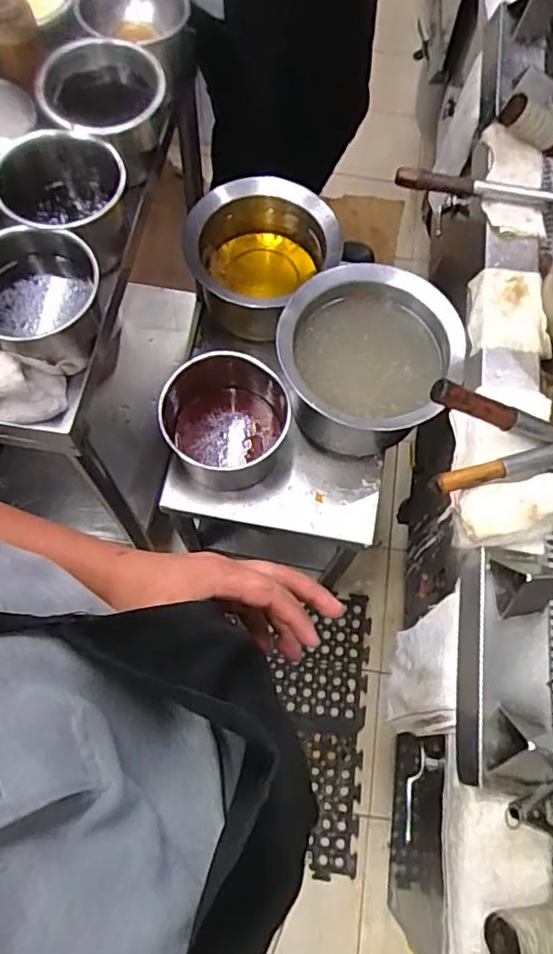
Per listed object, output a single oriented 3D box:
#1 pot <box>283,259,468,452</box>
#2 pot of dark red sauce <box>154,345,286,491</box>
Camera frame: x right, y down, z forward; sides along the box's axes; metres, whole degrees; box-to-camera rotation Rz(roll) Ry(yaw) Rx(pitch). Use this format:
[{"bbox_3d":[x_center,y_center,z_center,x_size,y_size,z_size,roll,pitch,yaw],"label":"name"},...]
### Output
[{"bbox_3d":[0.152,-0.182,0.990,0.262,0.153,0.272,1,70,-2],"label":"pot"},{"bbox_3d":[-0.095,-0.101,1.013,0.208,0.150,0.192,1,70,-2],"label":"pot of dark red sauce"}]

